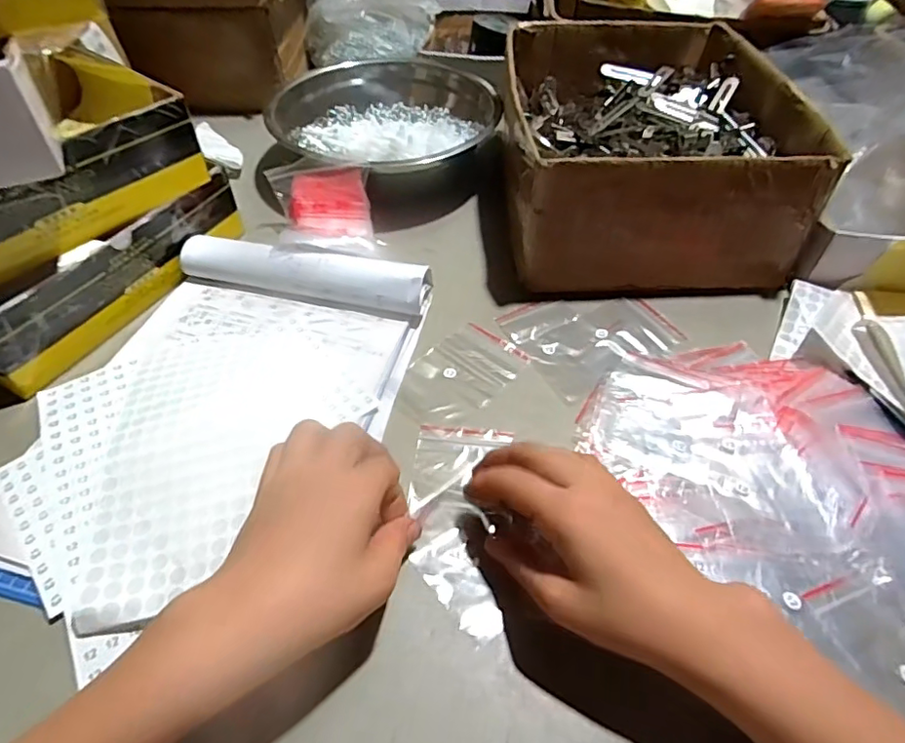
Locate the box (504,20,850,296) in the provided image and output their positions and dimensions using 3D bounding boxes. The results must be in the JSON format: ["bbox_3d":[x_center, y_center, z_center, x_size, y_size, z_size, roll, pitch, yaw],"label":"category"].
[{"bbox_3d":[0.187,-0.236,0.589,0.261,0.127,0.322,-1,50,-2],"label":"box"}]

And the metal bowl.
[{"bbox_3d":[-0.082,-0.277,0.645,0.228,0.088,0.228,0,50,0],"label":"metal bowl"}]

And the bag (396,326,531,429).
[{"bbox_3d":[0.005,0.004,0.460,0.068,0.005,0.108,32,56,24],"label":"bag"}]

